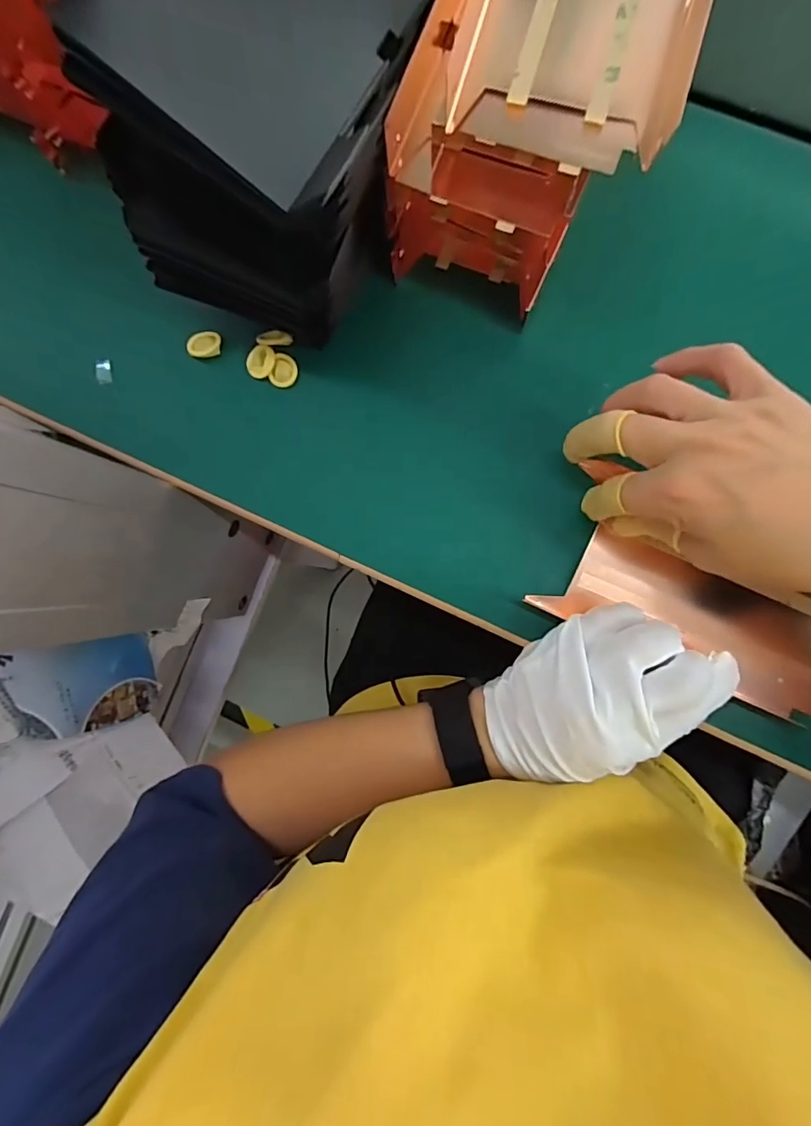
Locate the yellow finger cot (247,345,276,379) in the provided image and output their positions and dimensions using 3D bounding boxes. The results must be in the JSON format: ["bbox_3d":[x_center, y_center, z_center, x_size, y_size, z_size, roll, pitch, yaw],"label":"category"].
[{"bbox_3d":[-0.087,-0.122,0.293,0.016,0.008,0.019,33,90,5],"label":"yellow finger cot"}]

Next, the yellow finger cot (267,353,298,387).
[{"bbox_3d":[-0.074,-0.116,0.292,0.015,0.004,0.019,21,89,5],"label":"yellow finger cot"}]

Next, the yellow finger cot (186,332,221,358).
[{"bbox_3d":[-0.123,-0.133,0.296,0.019,0.011,0.015,-5,87,4],"label":"yellow finger cot"}]

